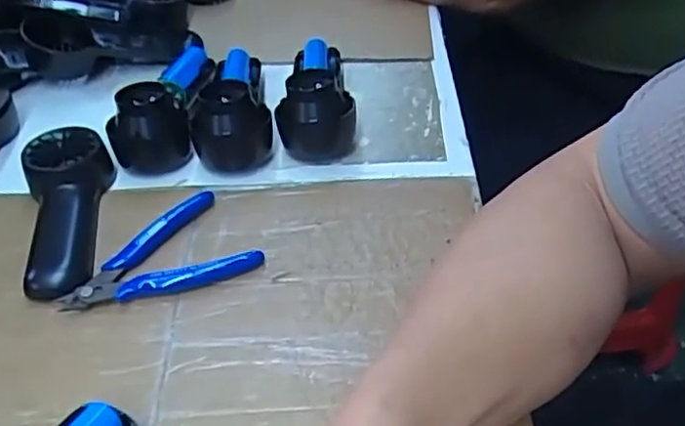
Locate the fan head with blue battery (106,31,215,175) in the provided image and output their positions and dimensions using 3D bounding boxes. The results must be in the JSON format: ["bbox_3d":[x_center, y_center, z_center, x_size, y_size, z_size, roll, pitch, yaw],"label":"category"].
[{"bbox_3d":[-0.144,-0.096,0.527,0.057,0.050,0.144,-2,44,1],"label":"fan head with blue battery"}]

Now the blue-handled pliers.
[{"bbox_3d":[-0.119,0.034,0.419,0.116,0.014,0.072,-30,50,-24],"label":"blue-handled pliers"}]

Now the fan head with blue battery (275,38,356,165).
[{"bbox_3d":[-0.026,-0.108,0.529,0.059,0.057,0.145,-6,44,-3],"label":"fan head with blue battery"}]

